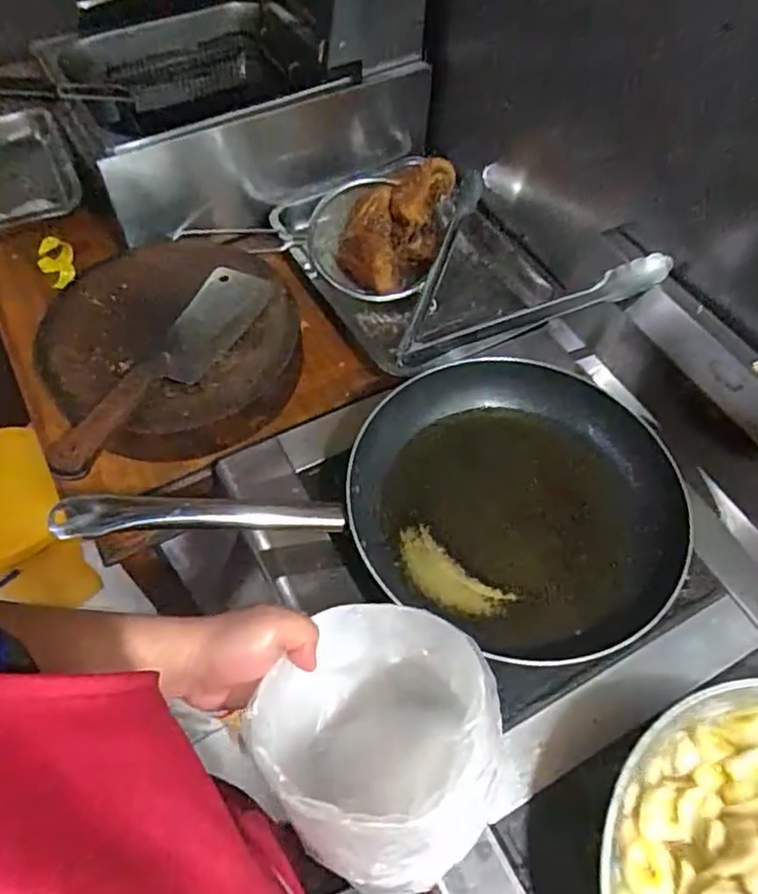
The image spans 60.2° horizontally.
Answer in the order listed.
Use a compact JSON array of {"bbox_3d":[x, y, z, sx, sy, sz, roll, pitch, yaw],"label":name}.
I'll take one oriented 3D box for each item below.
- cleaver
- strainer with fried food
[{"bbox_3d":[-0.216,-0.098,0.684,0.085,0.047,0.313,22,59,12],"label":"cleaver"},{"bbox_3d":[-0.079,-0.283,0.846,0.328,0.115,0.176,9,57,3],"label":"strainer with fried food"}]

